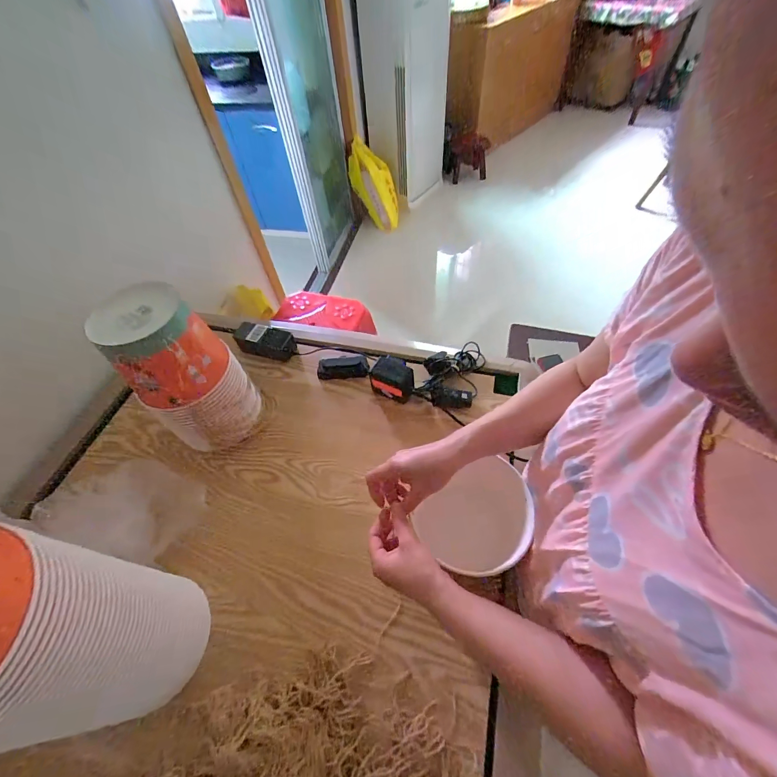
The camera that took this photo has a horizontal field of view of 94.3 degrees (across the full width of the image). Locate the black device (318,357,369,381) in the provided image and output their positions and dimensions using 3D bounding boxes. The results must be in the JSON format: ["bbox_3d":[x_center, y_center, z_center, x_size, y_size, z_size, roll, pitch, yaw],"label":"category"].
[{"bbox_3d":[-0.097,-0.046,0.771,0.107,0.021,0.045,-6,53,1],"label":"black device"}]

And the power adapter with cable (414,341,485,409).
[{"bbox_3d":[0.126,-0.028,0.731,0.114,0.040,0.153,15,56,15],"label":"power adapter with cable"}]

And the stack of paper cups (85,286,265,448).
[{"bbox_3d":[-0.328,-0.013,0.613,0.121,0.279,0.152,37,65,27],"label":"stack of paper cups"}]

